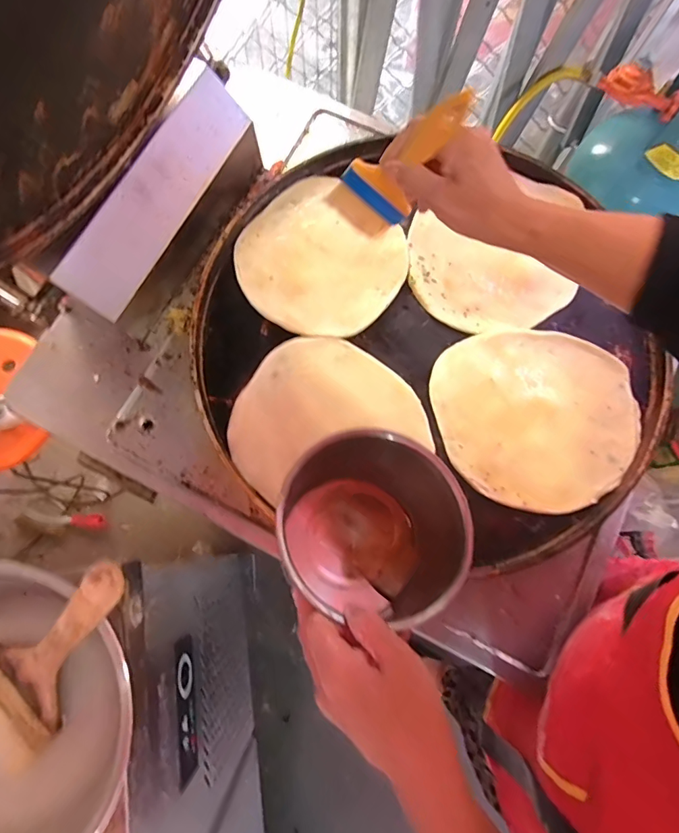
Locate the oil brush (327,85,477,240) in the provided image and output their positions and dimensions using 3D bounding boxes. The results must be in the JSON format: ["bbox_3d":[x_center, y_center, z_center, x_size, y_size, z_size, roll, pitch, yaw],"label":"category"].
[{"bbox_3d":[0.049,-0.210,0.387,0.065,0.178,0.017,19,77,-20],"label":"oil brush"}]

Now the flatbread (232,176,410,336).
[{"bbox_3d":[-0.025,-0.203,0.602,0.203,0.019,0.198,0,77,0],"label":"flatbread"}]

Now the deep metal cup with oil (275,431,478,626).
[{"bbox_3d":[0.025,0.107,0.407,0.153,0.126,0.153,3,62,-6],"label":"deep metal cup with oil"}]

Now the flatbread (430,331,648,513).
[{"bbox_3d":[0.237,-0.001,0.549,0.233,0.008,0.214,-3,77,0],"label":"flatbread"}]

